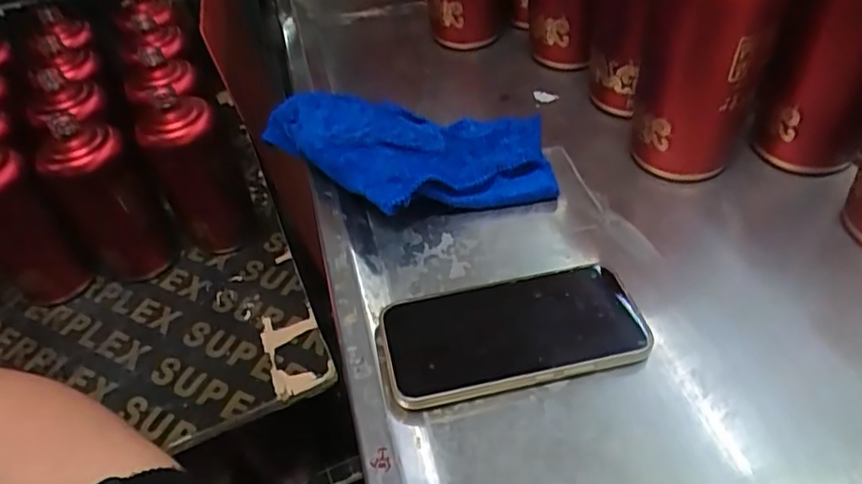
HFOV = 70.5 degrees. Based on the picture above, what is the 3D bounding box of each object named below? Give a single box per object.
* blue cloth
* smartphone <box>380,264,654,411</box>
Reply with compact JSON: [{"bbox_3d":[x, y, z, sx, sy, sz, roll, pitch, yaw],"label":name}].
[{"bbox_3d":[-0.019,-0.068,0.482,0.228,0.054,0.128,-4,45,-1],"label":"blue cloth"},{"bbox_3d":[0.050,0.055,0.378,0.156,0.017,0.076,-11,45,-6],"label":"smartphone"}]

